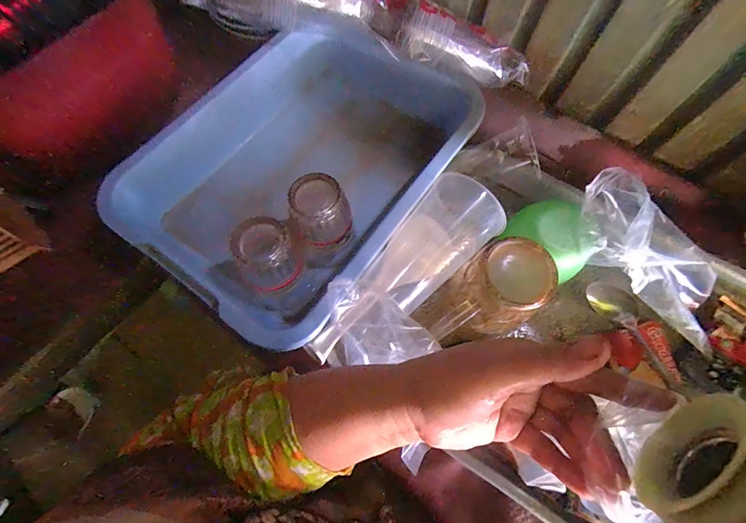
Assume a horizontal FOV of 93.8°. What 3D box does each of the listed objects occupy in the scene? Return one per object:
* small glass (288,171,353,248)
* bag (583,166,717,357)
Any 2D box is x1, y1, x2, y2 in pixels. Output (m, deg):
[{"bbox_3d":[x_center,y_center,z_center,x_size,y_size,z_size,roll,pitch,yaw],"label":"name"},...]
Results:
[{"bbox_3d":[-0.050,-0.048,0.343,0.054,0.050,0.057,-11,69,-5],"label":"small glass"},{"bbox_3d":[0.276,0.002,0.335,0.080,0.048,0.201,-45,99,-16],"label":"bag"}]

